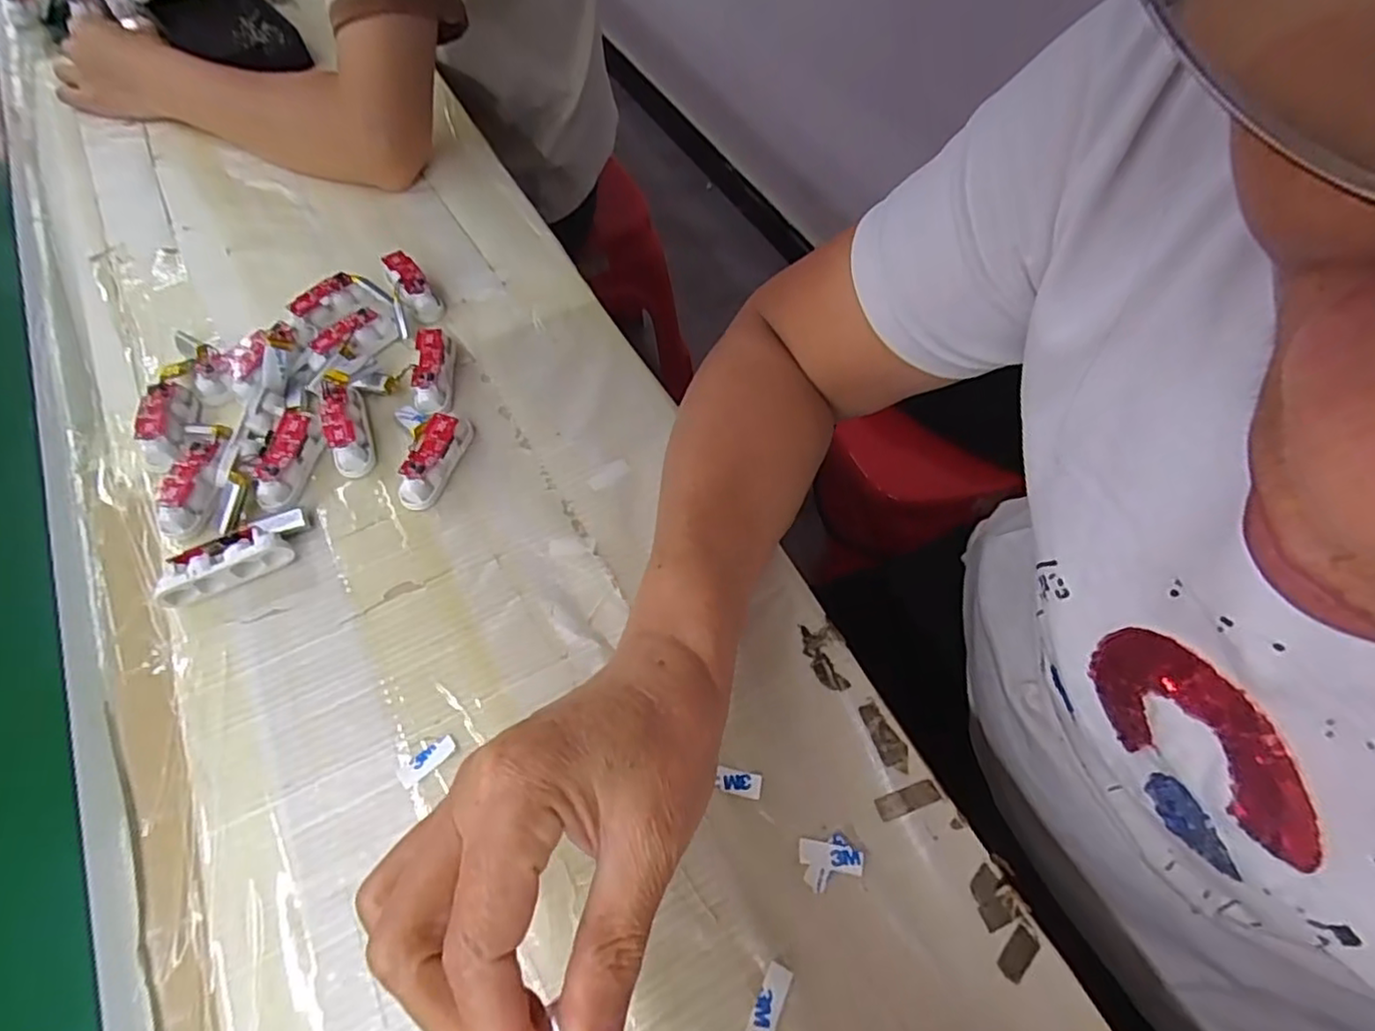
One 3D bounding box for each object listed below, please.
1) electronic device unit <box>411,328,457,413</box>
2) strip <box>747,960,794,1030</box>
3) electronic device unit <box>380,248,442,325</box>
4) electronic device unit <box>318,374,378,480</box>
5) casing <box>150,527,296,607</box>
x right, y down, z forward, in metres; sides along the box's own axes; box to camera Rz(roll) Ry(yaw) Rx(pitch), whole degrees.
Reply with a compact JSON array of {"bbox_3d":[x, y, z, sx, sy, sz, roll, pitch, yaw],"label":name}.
[{"bbox_3d":[-0.156,-0.089,0.405,0.020,0.021,0.056,-7,61,-4],"label":"electronic device unit"},{"bbox_3d":[0.032,0.192,0.260,0.011,0.004,0.027,23,57,16],"label":"strip"},{"bbox_3d":[-0.184,-0.155,0.440,0.021,0.017,0.056,-31,78,-16],"label":"electronic device unit"},{"bbox_3d":[-0.199,-0.052,0.384,0.022,0.023,0.058,-21,63,-11],"label":"electronic device unit"},{"bbox_3d":[-0.237,0.026,0.340,0.062,0.021,0.017,-24,63,-13],"label":"casing"}]

